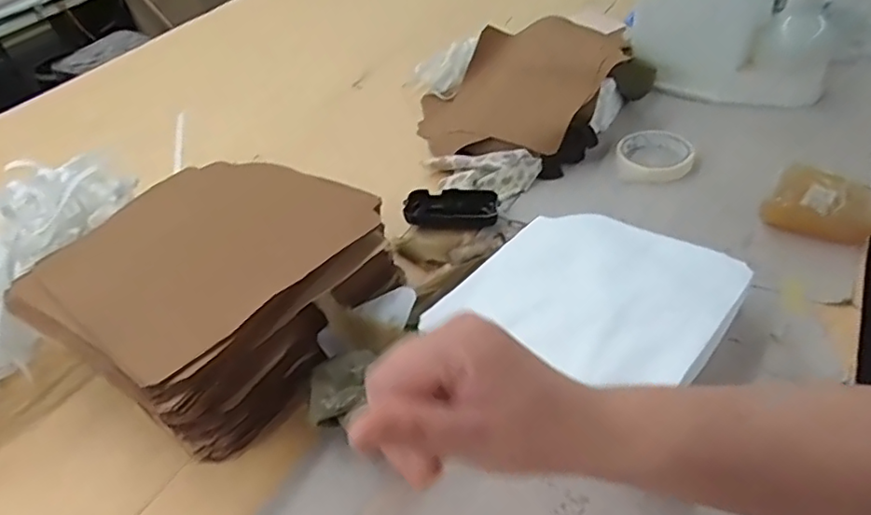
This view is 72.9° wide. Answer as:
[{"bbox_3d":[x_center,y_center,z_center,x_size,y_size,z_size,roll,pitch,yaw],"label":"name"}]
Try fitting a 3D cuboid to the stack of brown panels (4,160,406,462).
[{"bbox_3d":[-0.194,0.026,0.565,0.247,0.112,0.269,20,50,27],"label":"stack of brown panels"}]

